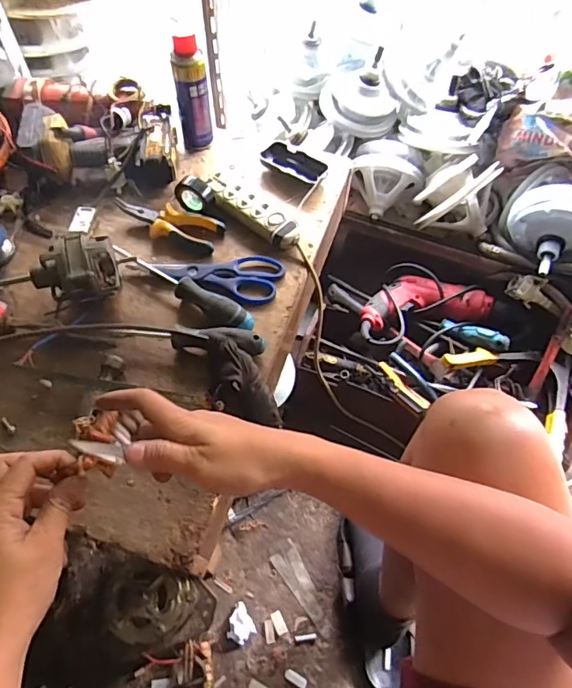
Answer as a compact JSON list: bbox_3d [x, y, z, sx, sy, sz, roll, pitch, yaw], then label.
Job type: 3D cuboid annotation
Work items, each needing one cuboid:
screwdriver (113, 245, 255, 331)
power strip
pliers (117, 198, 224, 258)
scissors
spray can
[{"bbox_3d":[-0.134,-0.072,0.634,0.218,0.031,0.029,32,63,16],"label":"screwdriver"},{"bbox_3d":[-0.050,-0.191,0.707,0.166,0.025,0.049,37,64,18],"label":"power strip"},{"bbox_3d":[-0.167,-0.176,0.700,0.151,0.033,0.059,22,60,10],"label":"pliers"},{"bbox_3d":[-0.109,-0.100,0.659,0.204,0.021,0.068,9,59,3],"label":"scissors"},{"bbox_3d":[-0.145,-0.384,0.754,0.048,0.156,0.049,-8,59,-7],"label":"spray can"}]

